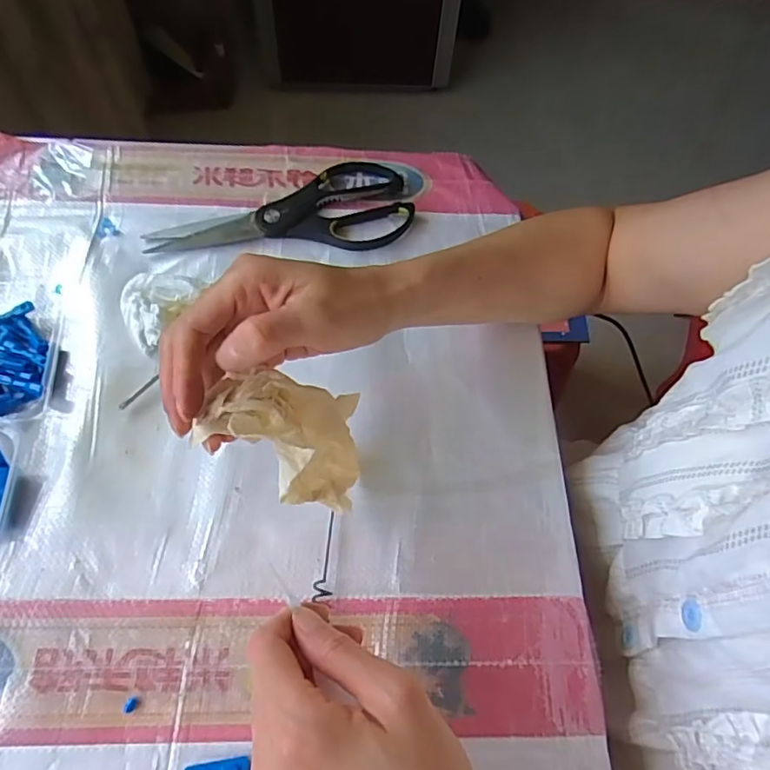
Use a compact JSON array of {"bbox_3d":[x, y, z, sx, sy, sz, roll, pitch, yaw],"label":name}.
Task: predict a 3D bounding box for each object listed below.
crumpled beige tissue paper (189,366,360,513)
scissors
[{"bbox_3d":[-0.047,0.031,0.325,0.038,0.120,0.064,-11,59,24],"label":"crumpled beige tissue paper"},{"bbox_3d":[-0.087,-0.151,0.478,0.214,0.013,0.093,-6,63,-6],"label":"scissors"}]

